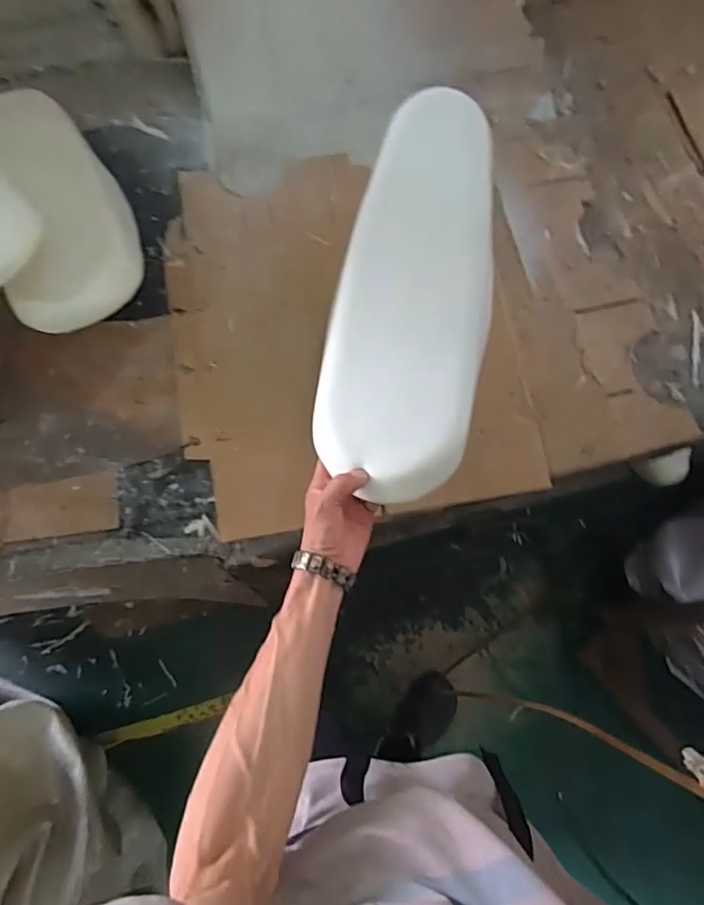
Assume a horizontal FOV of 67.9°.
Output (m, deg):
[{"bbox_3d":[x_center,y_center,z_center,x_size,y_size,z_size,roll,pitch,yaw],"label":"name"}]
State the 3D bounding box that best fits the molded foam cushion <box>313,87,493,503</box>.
[{"bbox_3d":[0.071,-0.172,0.566,0.185,0.044,0.432,15,85,7],"label":"molded foam cushion"}]

